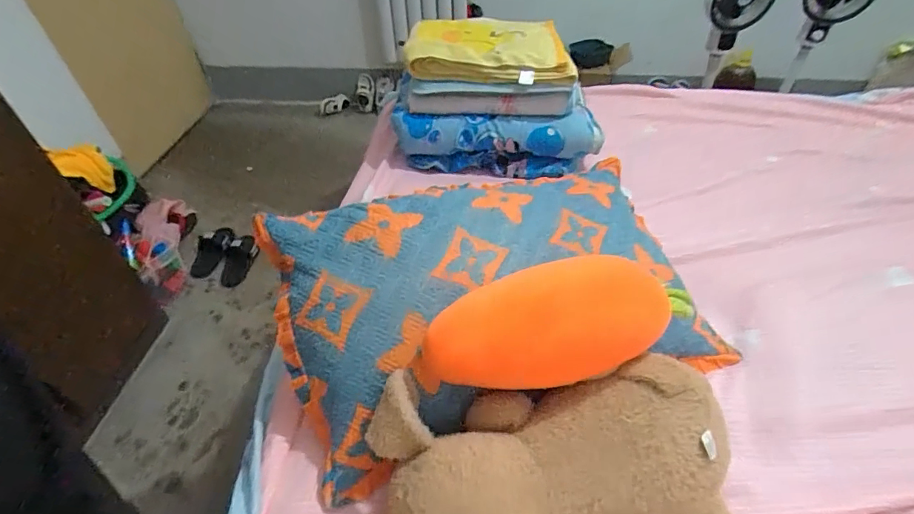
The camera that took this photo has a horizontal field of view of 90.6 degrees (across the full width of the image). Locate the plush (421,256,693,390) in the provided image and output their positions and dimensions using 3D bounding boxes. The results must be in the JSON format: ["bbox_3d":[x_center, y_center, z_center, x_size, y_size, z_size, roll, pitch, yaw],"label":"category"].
[{"bbox_3d":[0.125,0.072,0.536,0.322,0.137,0.107,-4,45,-2],"label":"plush"}]

